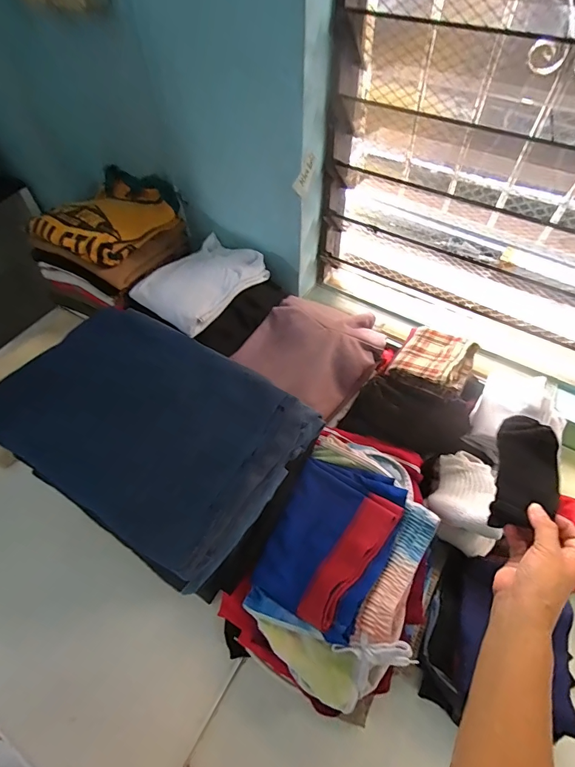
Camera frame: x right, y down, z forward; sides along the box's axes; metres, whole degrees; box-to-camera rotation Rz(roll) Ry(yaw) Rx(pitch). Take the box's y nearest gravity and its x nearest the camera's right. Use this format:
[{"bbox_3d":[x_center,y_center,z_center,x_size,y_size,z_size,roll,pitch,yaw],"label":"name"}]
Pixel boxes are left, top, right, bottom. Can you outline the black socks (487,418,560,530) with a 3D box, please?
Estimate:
[{"bbox_3d":[0.278,0.105,0.431,0.060,0.036,0.132,18,73,13],"label":"black socks"}]

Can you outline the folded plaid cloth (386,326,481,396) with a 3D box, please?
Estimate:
[{"bbox_3d":[0.232,-0.036,0.585,0.107,0.033,0.107,23,55,34],"label":"folded plaid cloth"}]

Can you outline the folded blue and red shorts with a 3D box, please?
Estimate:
[{"bbox_3d":[0.053,0.195,0.481,0.150,0.044,0.197,15,64,31],"label":"folded blue and red shorts"}]

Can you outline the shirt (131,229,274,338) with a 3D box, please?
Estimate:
[{"bbox_3d":[-0.168,-0.199,0.717,0.163,0.039,0.225,38,65,24],"label":"shirt"}]

